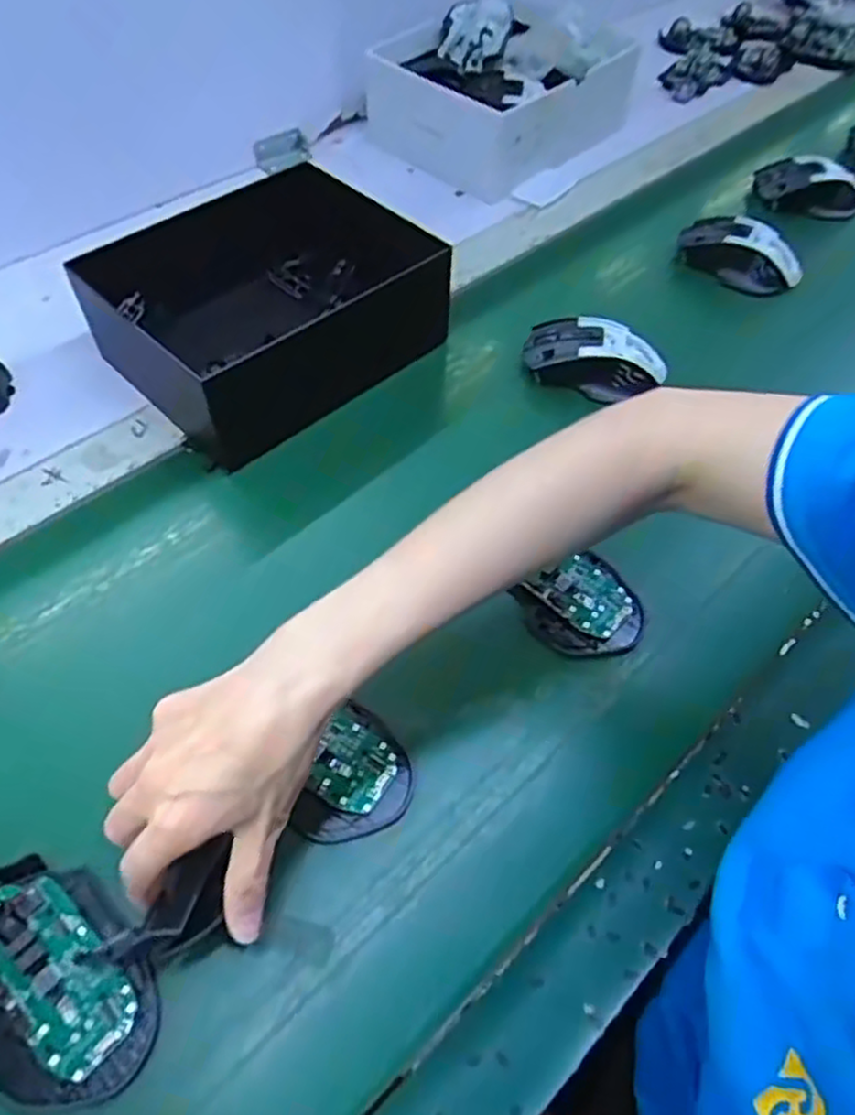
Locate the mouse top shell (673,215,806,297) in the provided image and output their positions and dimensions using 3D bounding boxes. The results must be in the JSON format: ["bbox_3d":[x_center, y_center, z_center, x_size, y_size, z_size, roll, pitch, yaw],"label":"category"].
[{"bbox_3d":[0.272,-0.267,0.643,0.104,0.039,0.050,37,61,18],"label":"mouse top shell"}]

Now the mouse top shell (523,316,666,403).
[{"bbox_3d":[0.130,-0.156,0.571,0.105,0.034,0.056,13,56,3],"label":"mouse top shell"}]

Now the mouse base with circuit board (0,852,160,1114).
[{"bbox_3d":[-0.178,0.197,0.344,0.115,0.020,0.070,40,62,19],"label":"mouse base with circuit board"}]

